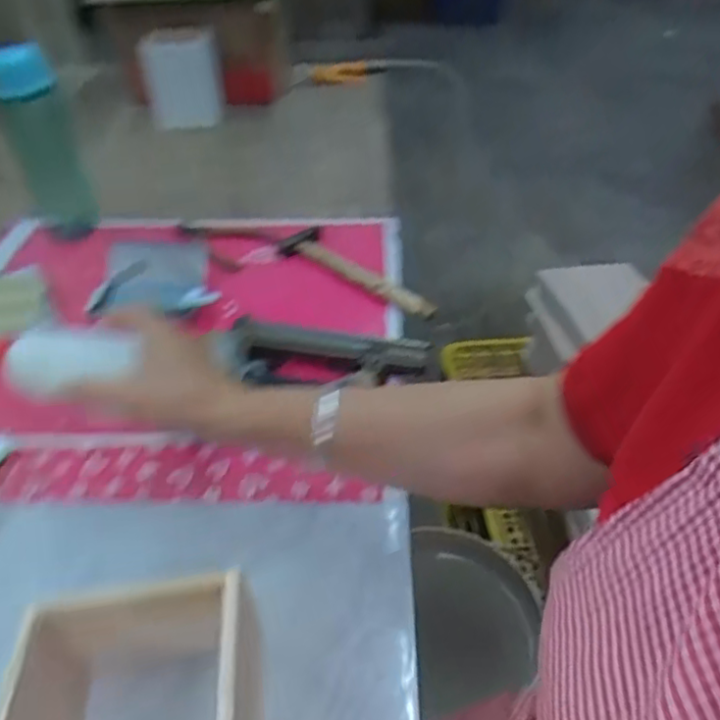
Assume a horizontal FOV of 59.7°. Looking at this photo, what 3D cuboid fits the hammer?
[{"bbox_3d":[0.002,-0.111,0.781,0.253,0.021,0.064,31,50,31],"label":"hammer"}]

